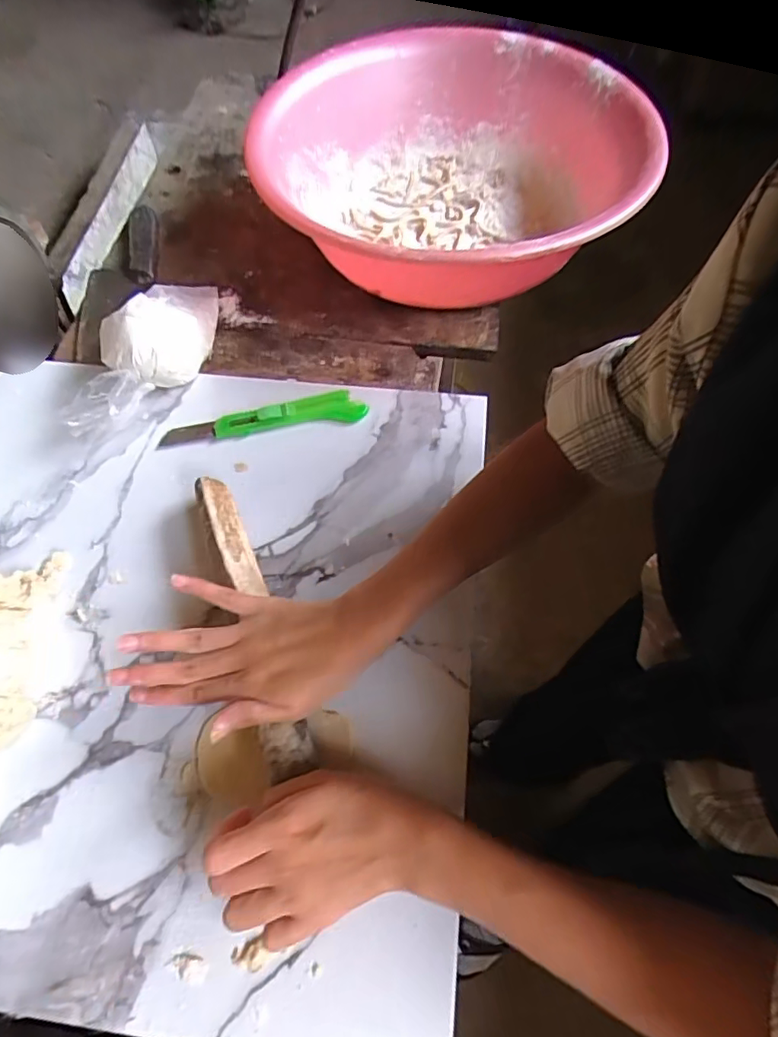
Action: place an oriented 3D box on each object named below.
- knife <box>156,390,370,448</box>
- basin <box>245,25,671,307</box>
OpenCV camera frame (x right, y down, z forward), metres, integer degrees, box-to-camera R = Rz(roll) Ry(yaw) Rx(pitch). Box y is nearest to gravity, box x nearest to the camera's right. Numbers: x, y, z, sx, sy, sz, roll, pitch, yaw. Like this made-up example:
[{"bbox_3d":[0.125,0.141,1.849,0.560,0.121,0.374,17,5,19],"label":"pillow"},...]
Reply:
[{"bbox_3d":[-0.118,-0.094,0.516,0.189,0.020,0.031,-8,62,-6],"label":"knife"},{"bbox_3d":[0.061,-0.375,0.613,0.407,0.132,0.415,0,60,0],"label":"basin"}]

